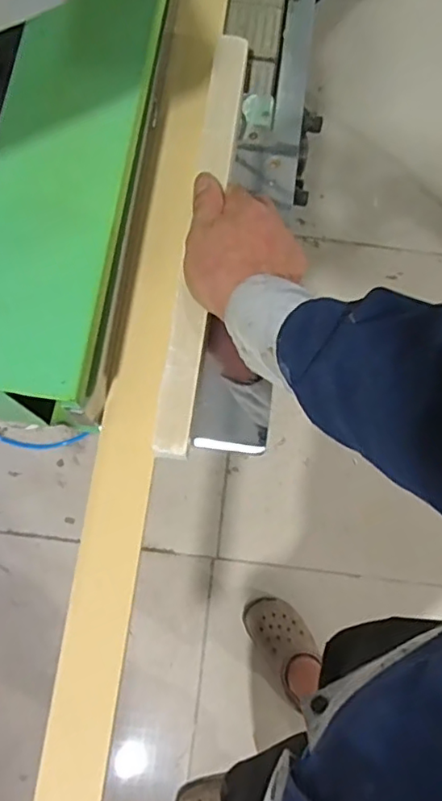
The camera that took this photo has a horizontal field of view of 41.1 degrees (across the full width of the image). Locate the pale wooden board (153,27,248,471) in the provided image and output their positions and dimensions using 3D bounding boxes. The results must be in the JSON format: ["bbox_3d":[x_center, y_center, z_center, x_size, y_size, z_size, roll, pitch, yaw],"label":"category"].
[{"bbox_3d":[-0.012,-0.138,0.472,0.028,0.015,0.370,8,75,0],"label":"pale wooden board"}]

